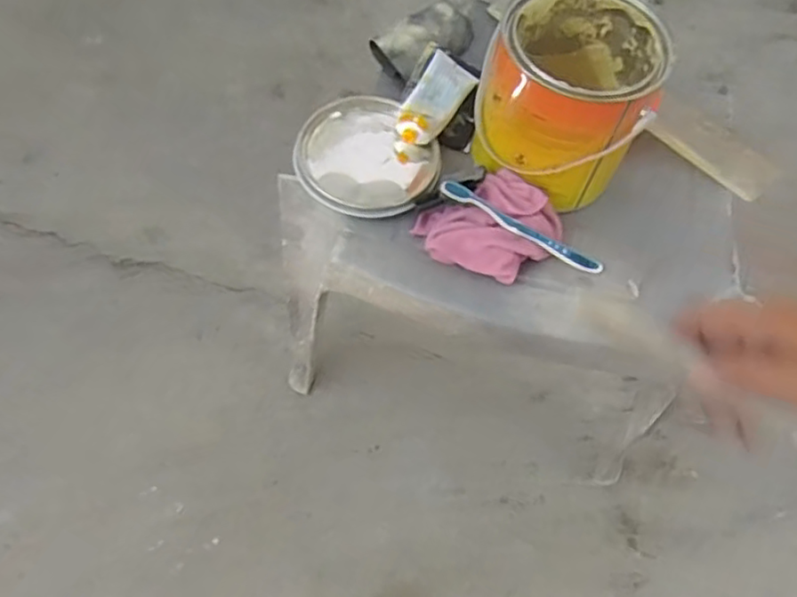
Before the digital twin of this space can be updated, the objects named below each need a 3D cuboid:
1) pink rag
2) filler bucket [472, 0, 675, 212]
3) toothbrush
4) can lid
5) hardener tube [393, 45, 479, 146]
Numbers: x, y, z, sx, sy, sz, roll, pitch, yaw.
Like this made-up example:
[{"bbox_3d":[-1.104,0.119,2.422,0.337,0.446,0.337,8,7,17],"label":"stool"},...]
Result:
[{"bbox_3d":[0.092,-0.071,0.651,0.132,0.039,0.097,-27,69,-14],"label":"pink rag"},{"bbox_3d":[0.166,-0.205,0.654,0.152,0.141,0.167,1,65,-3],"label":"filler bucket"},{"bbox_3d":[0.120,-0.067,0.638,0.182,0.016,0.015,26,64,-18],"label":"toothbrush"},{"bbox_3d":[-0.036,-0.146,0.691,0.137,0.015,0.149,1,65,-3],"label":"can lid"},{"bbox_3d":[0.044,-0.220,0.723,0.060,0.027,0.146,21,53,7],"label":"hardener tube"}]

